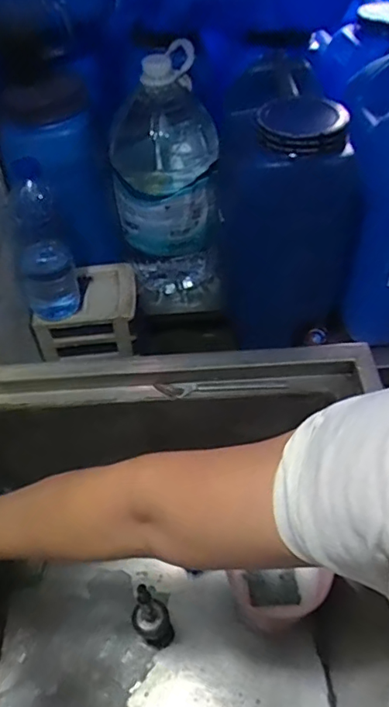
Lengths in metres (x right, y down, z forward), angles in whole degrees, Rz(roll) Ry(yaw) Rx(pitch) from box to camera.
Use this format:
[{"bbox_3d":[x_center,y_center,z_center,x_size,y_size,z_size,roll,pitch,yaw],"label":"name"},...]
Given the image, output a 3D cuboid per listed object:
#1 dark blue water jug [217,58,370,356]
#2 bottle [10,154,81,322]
[{"bbox_3d":[0.157,-0.211,0.894,0.196,0.432,0.216,-13,50,-9],"label":"dark blue water jug"},{"bbox_3d":[-0.225,-0.159,0.791,0.076,0.232,0.079,-1,49,1],"label":"bottle"}]

